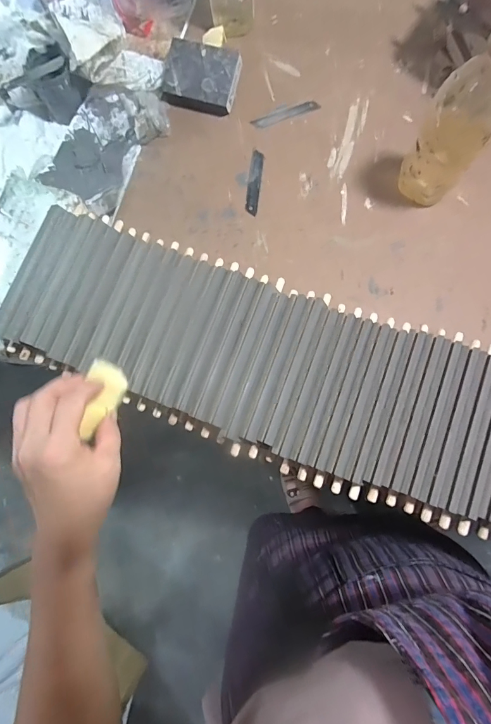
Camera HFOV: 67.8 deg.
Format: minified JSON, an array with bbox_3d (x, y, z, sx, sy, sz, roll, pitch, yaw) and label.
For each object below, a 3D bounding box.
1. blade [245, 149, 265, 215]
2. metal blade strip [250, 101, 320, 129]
[{"bbox_3d":[0.013,-0.253,0.512,0.018,0.004,0.098,7,81,5],"label":"blade"},{"bbox_3d":[0.056,-0.352,0.521,0.096,0.006,0.017,-21,80,0],"label":"metal blade strip"}]

